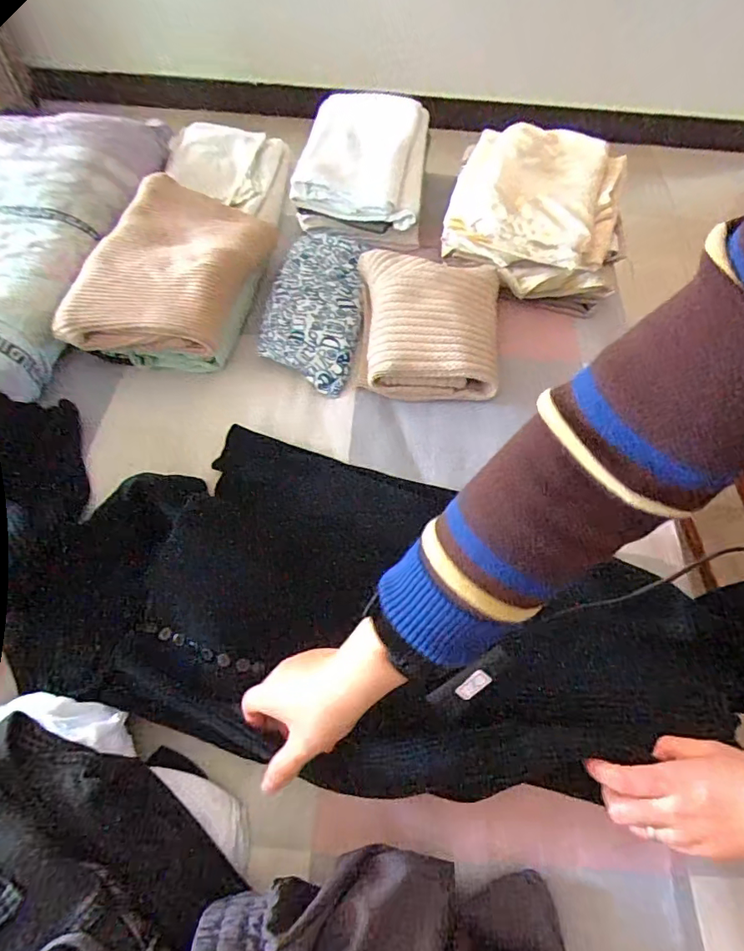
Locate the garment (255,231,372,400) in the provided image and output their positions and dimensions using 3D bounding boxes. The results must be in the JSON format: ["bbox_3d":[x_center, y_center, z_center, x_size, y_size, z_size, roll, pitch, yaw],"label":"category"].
[{"bbox_3d":[-0.077,-0.249,0.726,0.130,0.033,0.295,8,58,2],"label":"garment"}]

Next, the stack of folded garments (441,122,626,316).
[{"bbox_3d":[0.249,-0.410,0.778,0.262,0.104,0.291,9,58,3],"label":"stack of folded garments"}]

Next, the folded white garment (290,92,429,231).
[{"bbox_3d":[-0.008,-0.506,0.824,0.191,0.095,0.248,11,58,4],"label":"folded white garment"}]

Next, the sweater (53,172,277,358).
[{"bbox_3d":[-0.254,-0.280,0.679,0.209,0.064,0.303,5,58,1],"label":"sweater"}]

